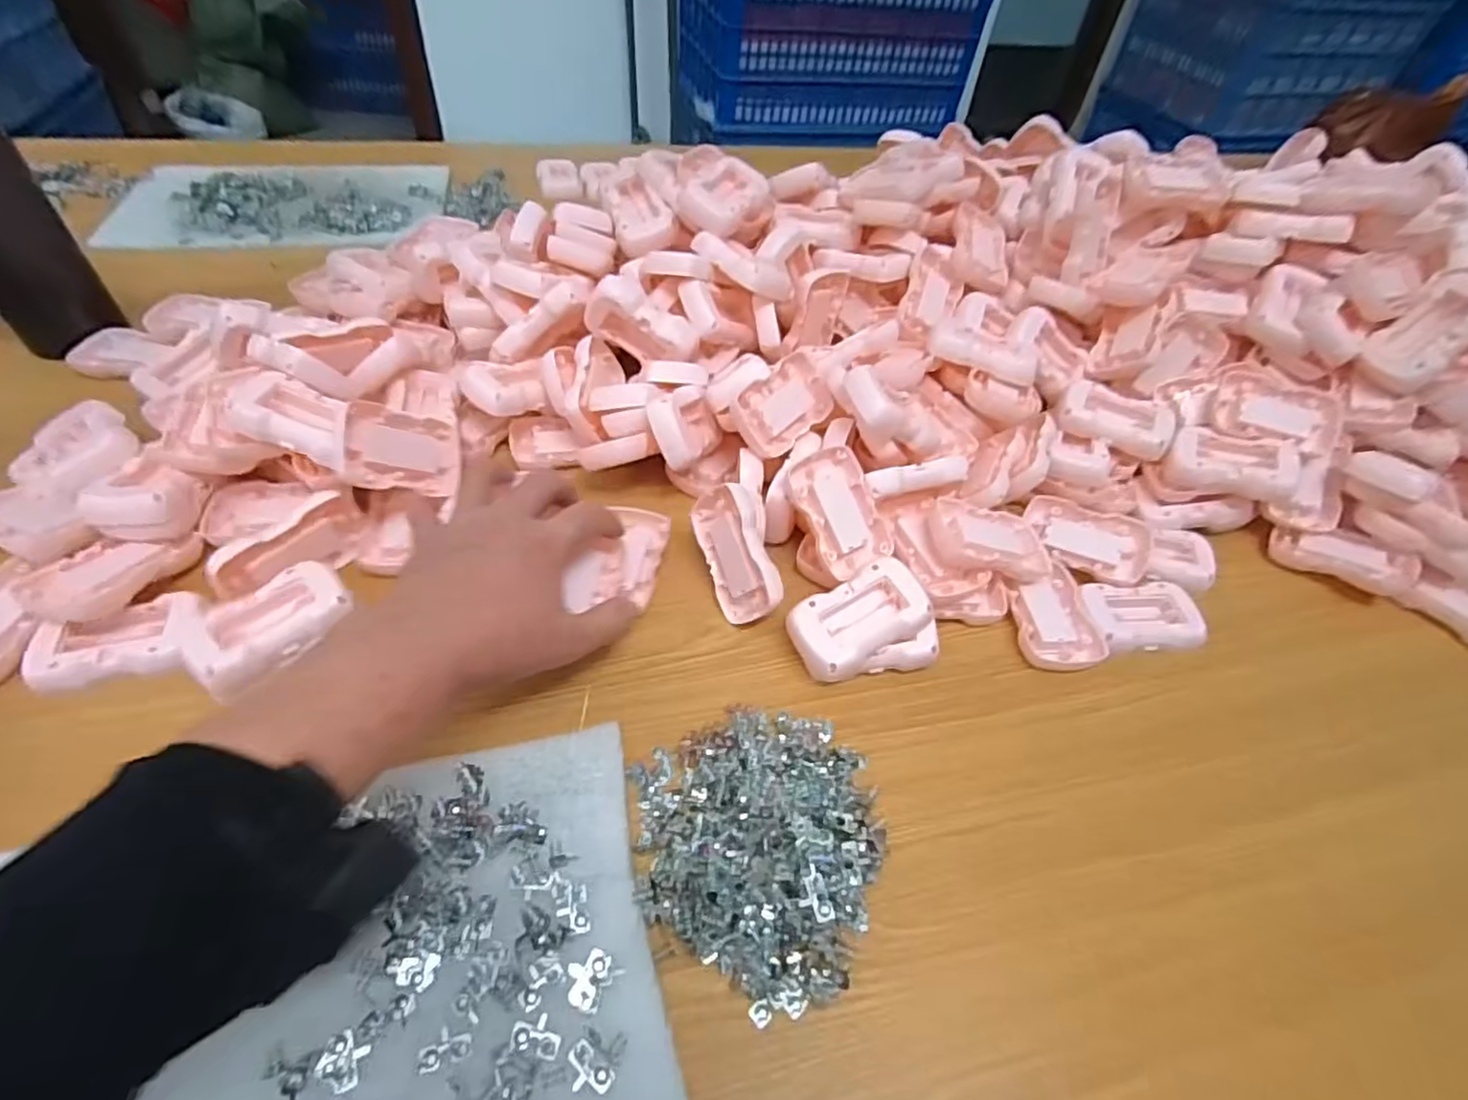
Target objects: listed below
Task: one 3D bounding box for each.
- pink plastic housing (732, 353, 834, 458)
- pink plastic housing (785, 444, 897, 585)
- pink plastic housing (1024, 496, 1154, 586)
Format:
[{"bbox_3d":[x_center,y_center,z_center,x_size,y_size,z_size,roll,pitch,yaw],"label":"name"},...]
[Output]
[{"bbox_3d":[0.035,-0.107,0.508,0.086,0.019,0.053,-41,104,-32],"label":"pink plastic housing"},{"bbox_3d":[0.074,-0.027,0.474,0.053,0.012,0.087,-27,93,-16],"label":"pink plastic housing"},{"bbox_3d":[0.269,-0.011,0.516,0.089,0.026,0.062,25,51,16],"label":"pink plastic housing"}]

